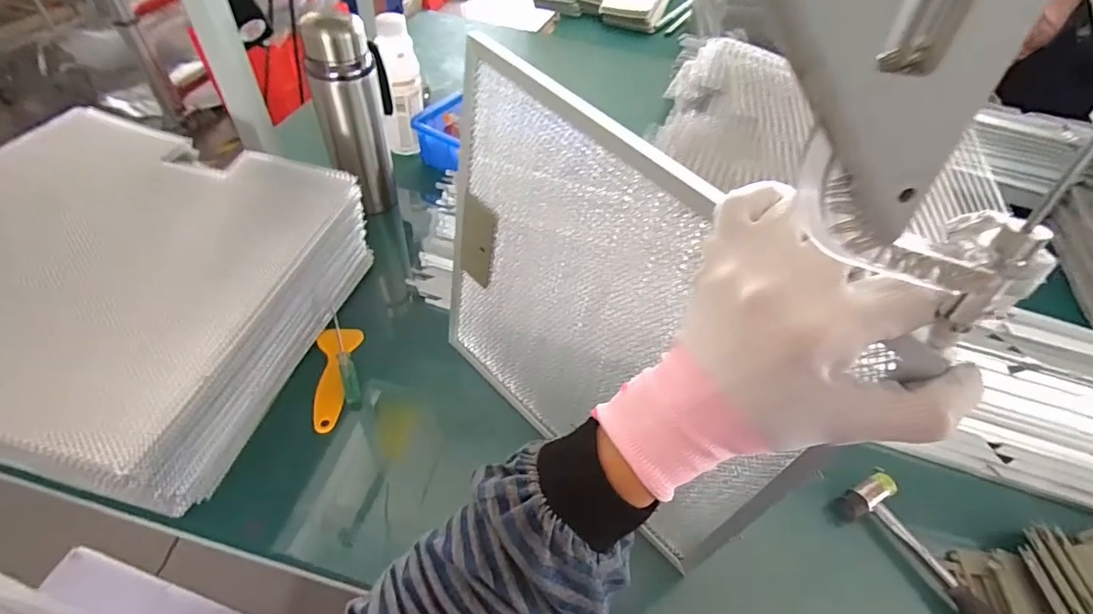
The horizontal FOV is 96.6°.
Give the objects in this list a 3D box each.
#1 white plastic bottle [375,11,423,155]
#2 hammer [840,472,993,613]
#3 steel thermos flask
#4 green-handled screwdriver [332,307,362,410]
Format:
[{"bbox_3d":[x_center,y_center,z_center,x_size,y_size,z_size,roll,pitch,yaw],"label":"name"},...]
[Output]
[{"bbox_3d":[-0.219,-0.323,0.737,0.057,0.194,0.053,1,50,-5],"label":"white plastic bottle"},{"bbox_3d":[0.357,0.257,0.409,0.053,0.023,0.236,-17,53,-18],"label":"hammer"},{"bbox_3d":[-0.249,-0.249,0.646,0.074,0.246,0.091,3,50,-3],"label":"steel thermos flask"},{"bbox_3d":[-0.217,0.055,0.526,0.016,0.012,0.115,-15,70,-17],"label":"green-handled screwdriver"}]

